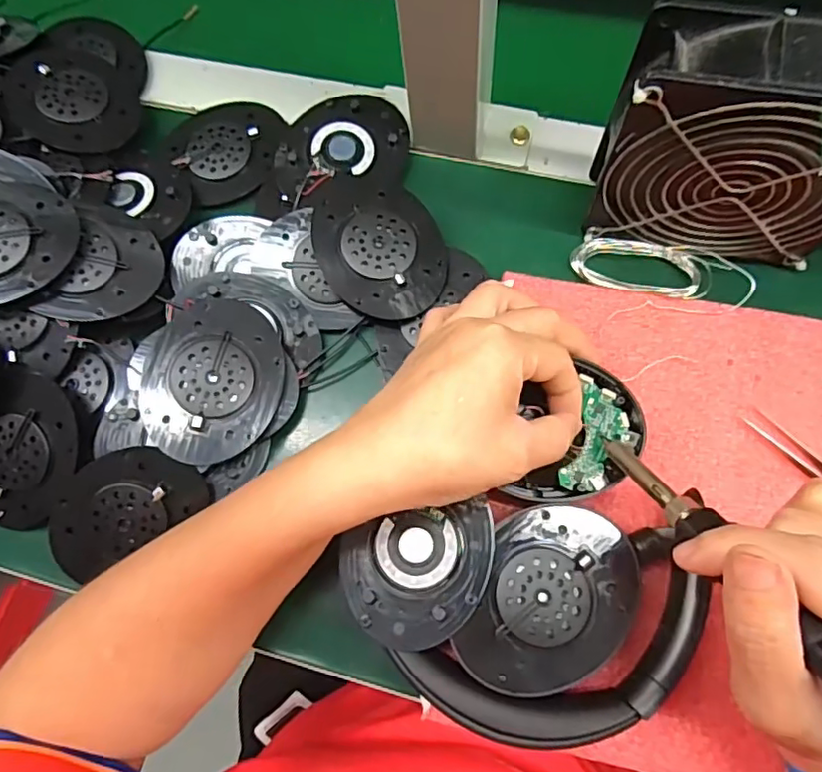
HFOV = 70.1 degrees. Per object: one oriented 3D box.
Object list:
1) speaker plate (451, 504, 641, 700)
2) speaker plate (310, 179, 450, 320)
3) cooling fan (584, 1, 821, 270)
[{"bbox_3d":[0.062,0.096,0.260,0.065,0.007,0.085,30,79,12],"label":"speaker plate"},{"bbox_3d":[-0.018,-0.080,0.330,0.068,0.012,0.088,-35,75,-6],"label":"speaker plate"},{"bbox_3d":[0.154,-0.111,0.278,0.124,0.113,0.047,10,76,7],"label":"cooling fan"}]

